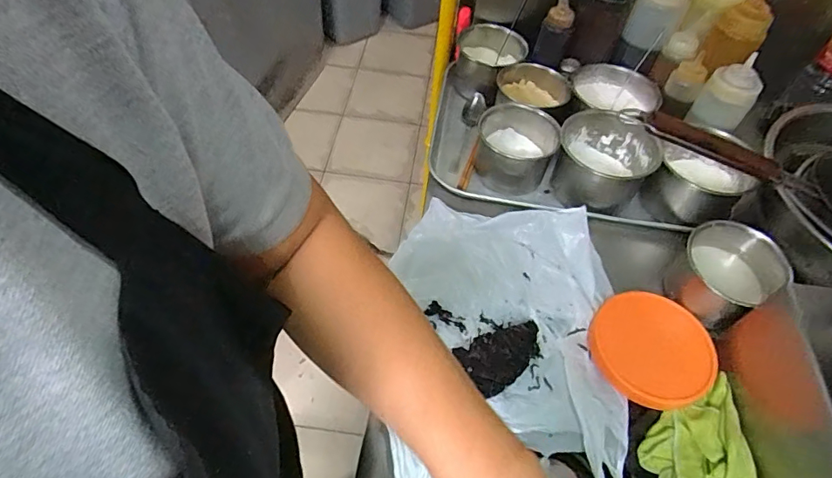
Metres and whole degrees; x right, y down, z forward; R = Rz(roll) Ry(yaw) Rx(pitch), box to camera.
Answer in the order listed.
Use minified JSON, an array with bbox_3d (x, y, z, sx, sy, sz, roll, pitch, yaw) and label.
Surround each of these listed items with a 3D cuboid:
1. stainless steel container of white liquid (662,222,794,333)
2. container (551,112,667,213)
[{"bbox_3d":[0.384,0.046,0.628,0.107,0.081,0.114,2,55,-2],"label":"stainless steel container of white liquid"},{"bbox_3d":[0.270,-0.102,0.727,0.142,0.103,0.124,28,56,15],"label":"container"}]

